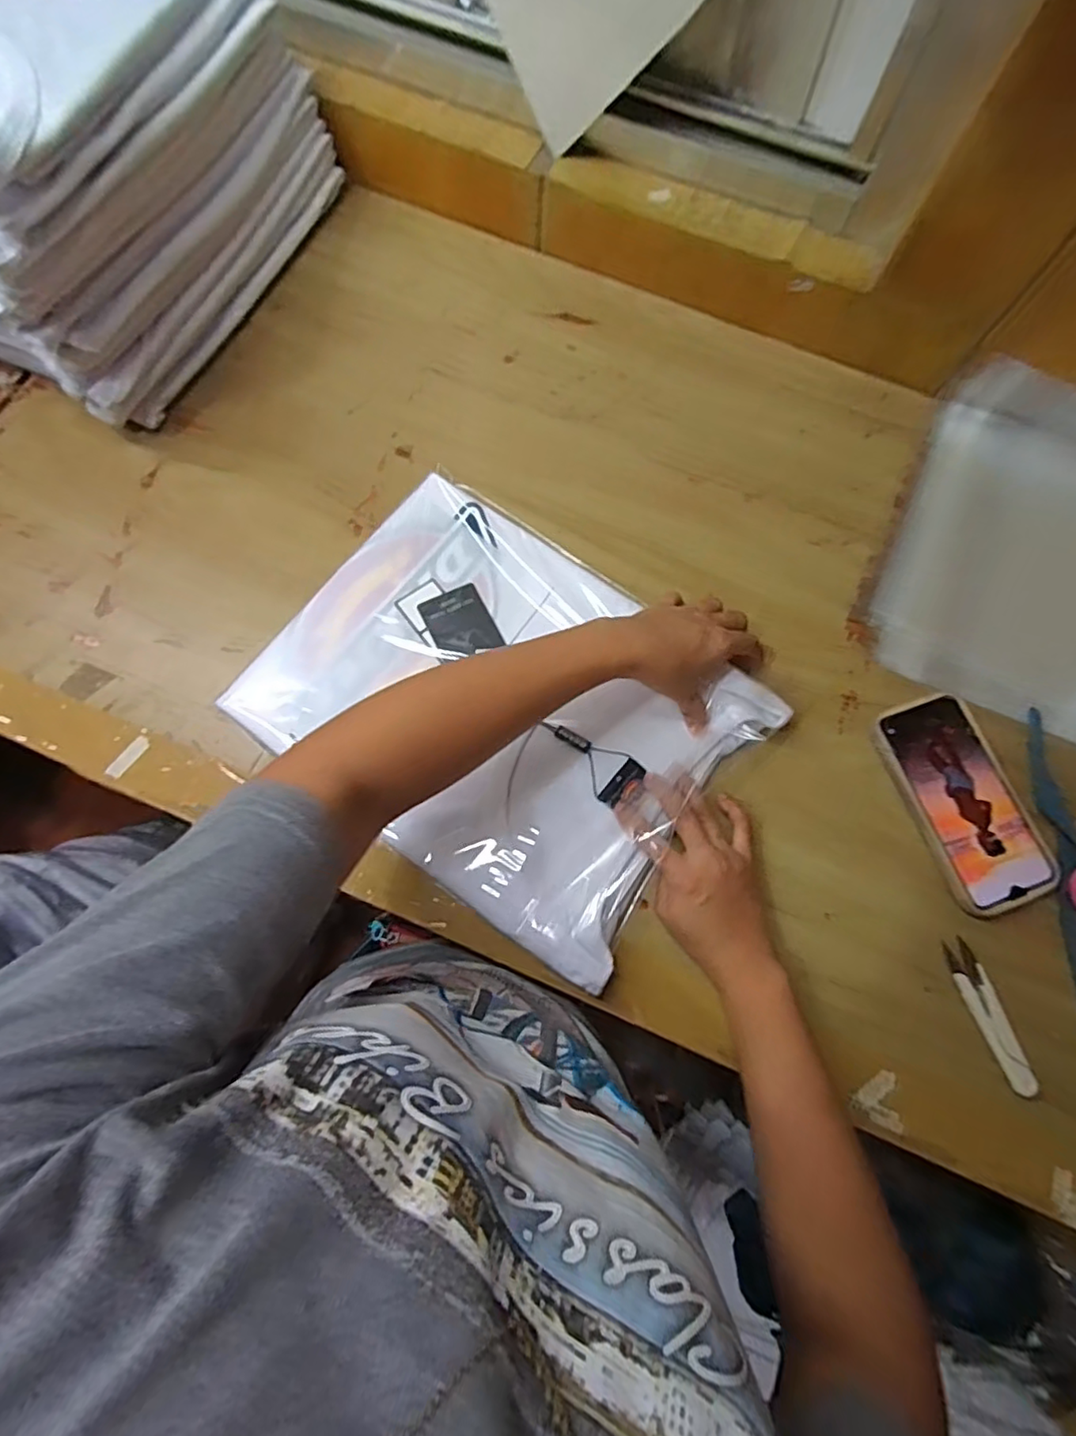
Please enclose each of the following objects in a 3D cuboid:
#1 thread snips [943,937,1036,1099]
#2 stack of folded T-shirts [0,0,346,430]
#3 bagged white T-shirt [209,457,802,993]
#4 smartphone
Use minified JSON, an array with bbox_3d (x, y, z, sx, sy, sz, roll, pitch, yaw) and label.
[{"bbox_3d":[0.314,0.205,0.421,0.023,0.010,0.099,-22,77,-8],"label":"thread snips"},{"bbox_3d":[-0.384,-0.445,0.473,0.288,0.206,0.349,16,75,3],"label":"stack of folded T-shirts"},{"bbox_3d":[-0.025,-0.015,0.454,0.332,0.028,0.258,36,77,8],"label":"bagged white T-shirt"},{"bbox_3d":[0.321,0.062,0.462,0.080,0.008,0.157,-19,76,-7],"label":"smartphone"}]

